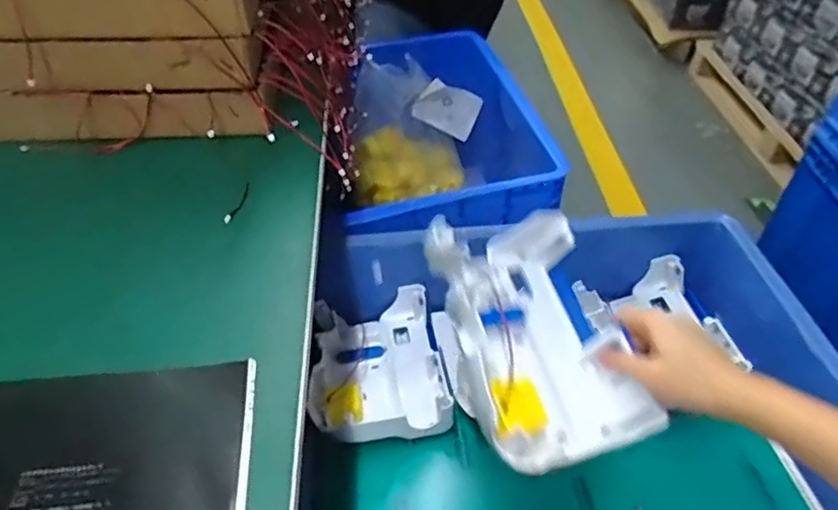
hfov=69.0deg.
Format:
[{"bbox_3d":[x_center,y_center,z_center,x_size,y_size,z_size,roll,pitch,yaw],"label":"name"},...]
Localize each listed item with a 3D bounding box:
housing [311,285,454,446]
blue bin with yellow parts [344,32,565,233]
[{"bbox_3d":[-0.048,0.125,0.682,0.145,0.055,0.181,-8,46,-11],"label":"housing"},{"bbox_3d":[0.037,-0.134,0.910,0.287,0.198,0.411,-7,46,-10],"label":"blue bin with yellow parts"}]

